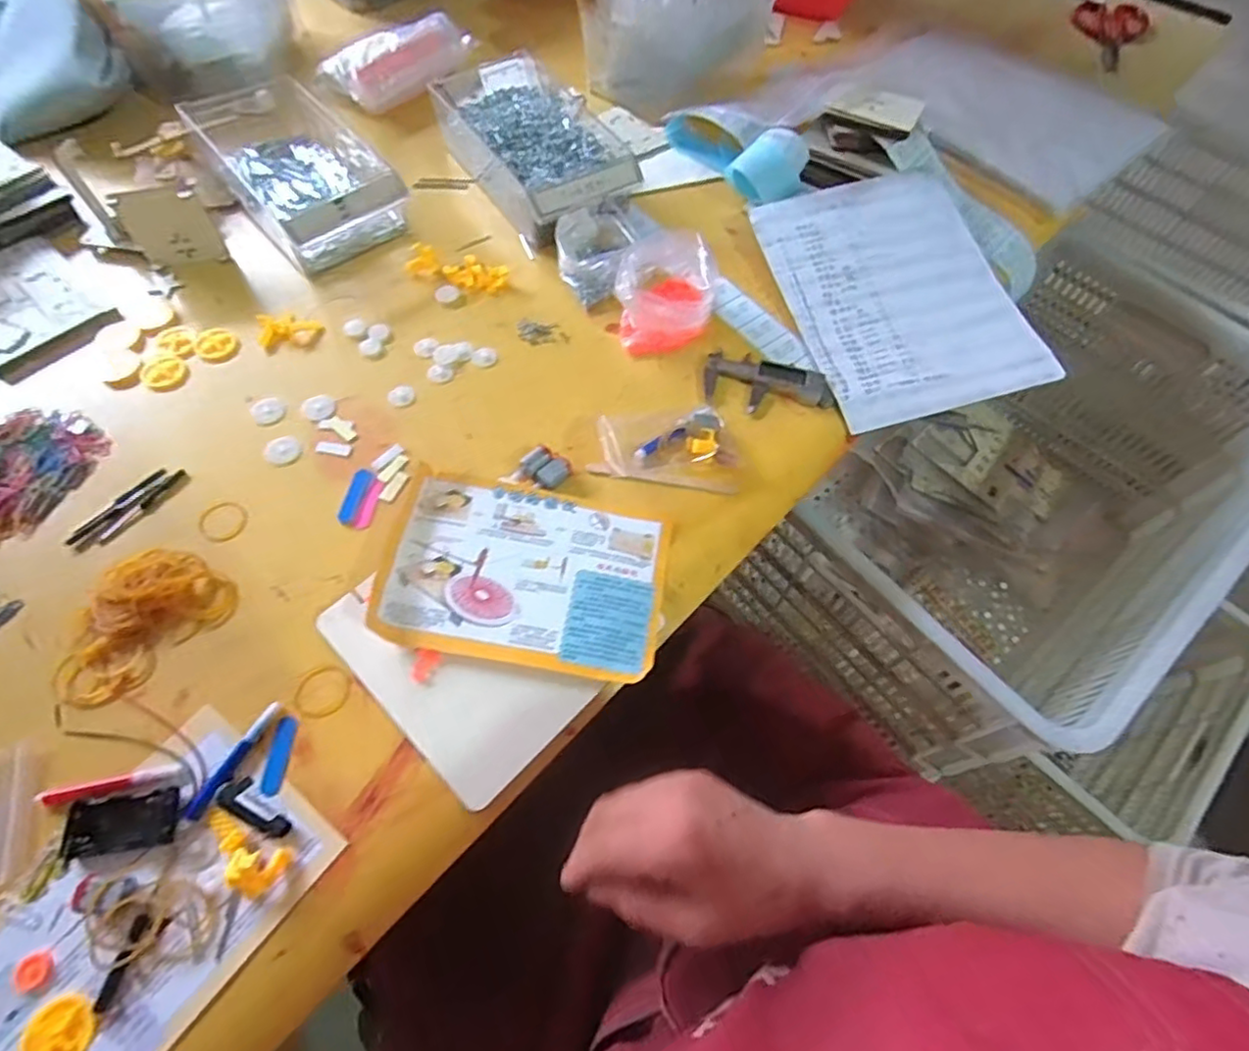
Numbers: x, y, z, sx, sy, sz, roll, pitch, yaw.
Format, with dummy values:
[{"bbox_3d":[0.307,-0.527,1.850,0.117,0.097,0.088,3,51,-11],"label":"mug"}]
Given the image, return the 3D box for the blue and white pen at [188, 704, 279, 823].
[{"bbox_3d":[-0.246,0.146,0.394,0.009,0.007,0.075,23,63,11],"label":"blue and white pen"}]

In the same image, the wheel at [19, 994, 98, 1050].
[{"bbox_3d":[-0.299,0.268,0.328,0.036,0.005,0.035,1,61,-1],"label":"wheel"}]

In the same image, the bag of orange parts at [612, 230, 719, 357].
[{"bbox_3d":[0.040,-0.222,0.577,0.086,0.065,0.117,10,61,4],"label":"bag of orange parts"}]

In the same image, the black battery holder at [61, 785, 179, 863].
[{"bbox_3d":[-0.298,0.177,0.371,0.060,0.010,0.030,-8,62,-6],"label":"black battery holder"}]

